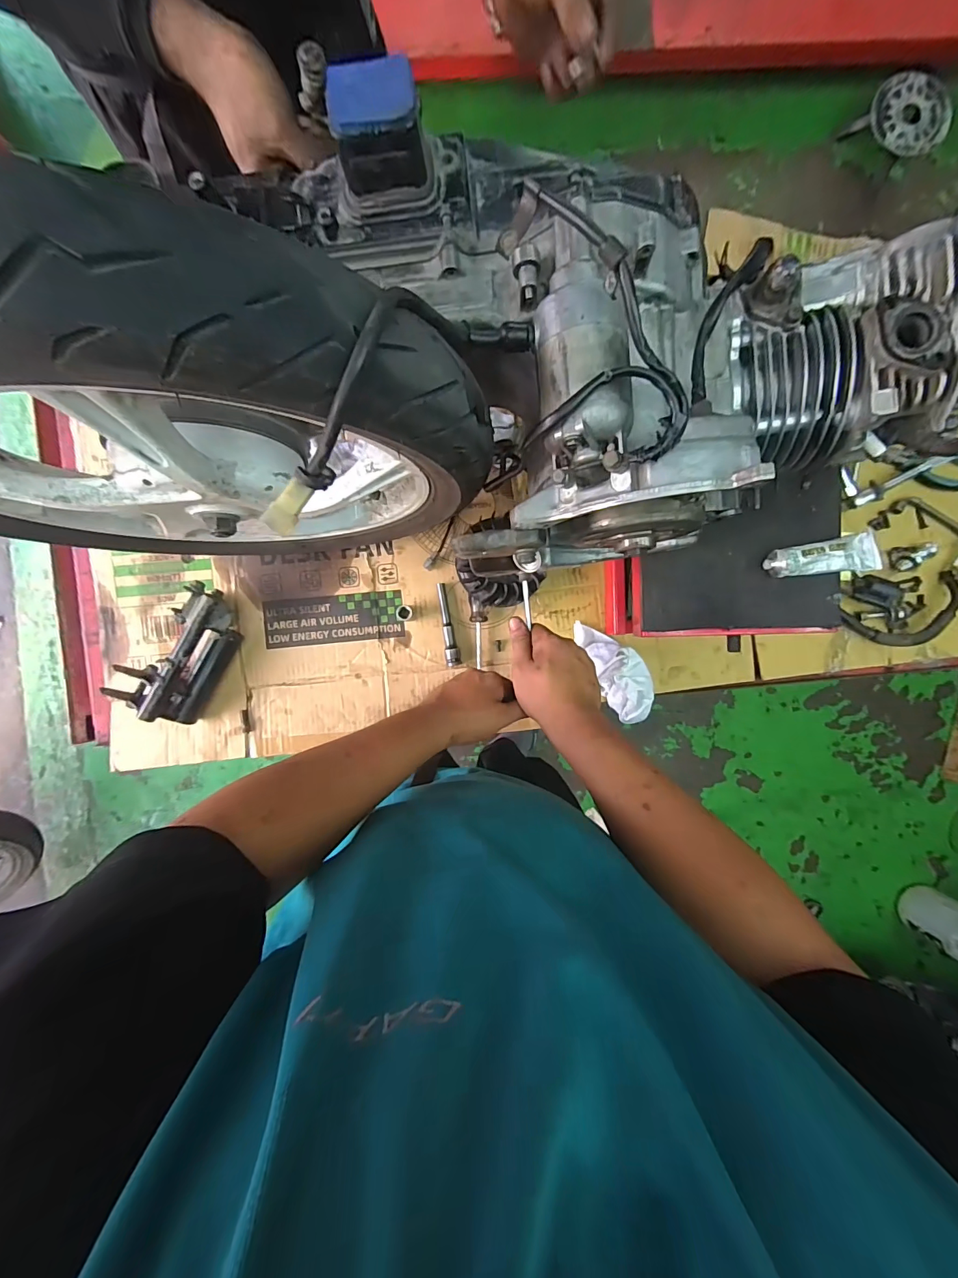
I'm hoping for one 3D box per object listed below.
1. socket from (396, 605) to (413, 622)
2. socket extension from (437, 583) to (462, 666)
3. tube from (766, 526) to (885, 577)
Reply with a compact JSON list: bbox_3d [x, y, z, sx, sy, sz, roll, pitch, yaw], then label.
[{"bbox_3d":[-0.105,-0.037,0.633,0.022,0.040,0.022,0,91,-2],"label":"socket"},{"bbox_3d":[-0.046,-0.021,0.642,0.021,0.017,0.120,-11,91,-2],"label":"socket extension"},{"bbox_3d":[0.387,-0.093,0.491,0.129,0.019,0.041,-6,93,-2],"label":"tube"}]

